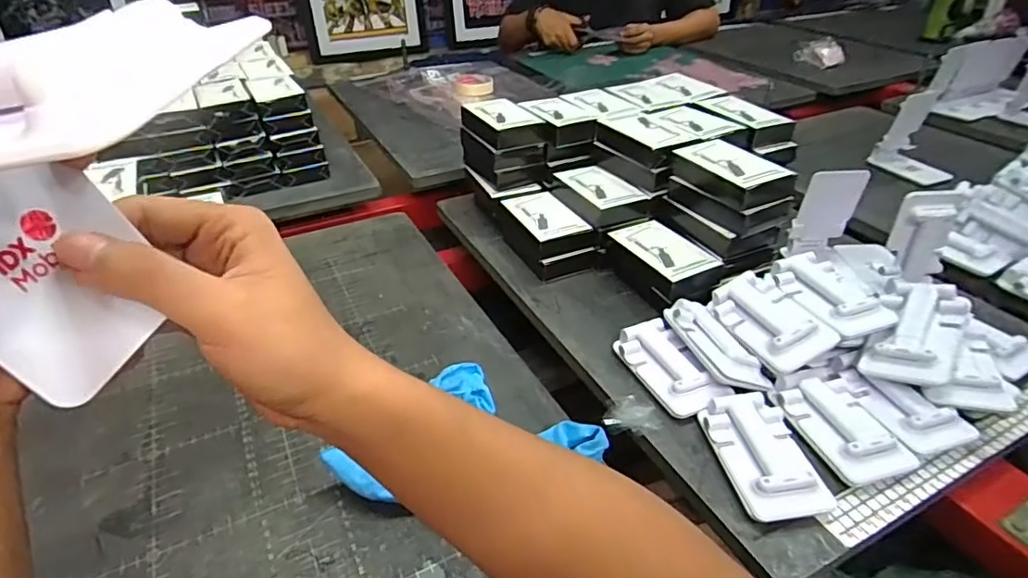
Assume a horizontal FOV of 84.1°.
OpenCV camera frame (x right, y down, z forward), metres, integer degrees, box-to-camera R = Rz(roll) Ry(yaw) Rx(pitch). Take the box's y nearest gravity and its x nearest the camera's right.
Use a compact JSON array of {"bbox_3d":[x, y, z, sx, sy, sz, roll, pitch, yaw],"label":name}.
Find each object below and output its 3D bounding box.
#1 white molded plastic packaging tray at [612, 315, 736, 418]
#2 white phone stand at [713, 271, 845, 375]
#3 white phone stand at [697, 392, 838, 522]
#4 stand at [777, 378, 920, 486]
[{"bbox_3d":[0.146,0.072,0.537,0.061,0.027,0.107,-16,37,-20],"label":"white molded plastic packaging tray"},{"bbox_3d":[0.239,0.026,0.532,0.067,0.021,0.109,-31,42,0],"label":"white phone stand"},{"bbox_3d":[0.197,0.129,0.451,0.067,0.023,0.105,-4,35,-4],"label":"white phone stand"},{"bbox_3d":[0.274,0.113,0.471,0.065,0.024,0.089,-9,35,-11],"label":"stand"}]

